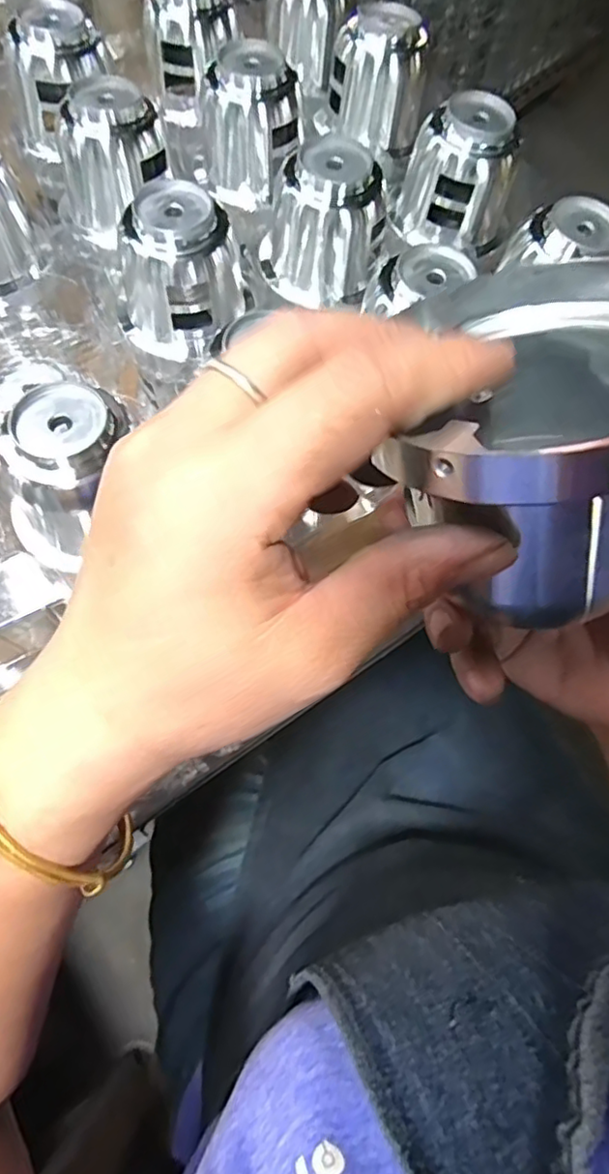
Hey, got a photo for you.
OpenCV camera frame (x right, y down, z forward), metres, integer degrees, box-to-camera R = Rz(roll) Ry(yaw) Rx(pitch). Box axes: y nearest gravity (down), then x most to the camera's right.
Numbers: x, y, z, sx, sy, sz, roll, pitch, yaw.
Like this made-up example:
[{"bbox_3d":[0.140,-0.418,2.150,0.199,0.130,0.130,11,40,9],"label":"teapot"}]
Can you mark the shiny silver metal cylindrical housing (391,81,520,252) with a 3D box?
[{"bbox_3d":[0.104,-0.283,0.416,0.068,0.073,0.062,1,68,-2],"label":"shiny silver metal cylindrical housing"}]

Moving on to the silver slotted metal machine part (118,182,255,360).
[{"bbox_3d":[-0.077,-0.189,0.369,0.066,0.079,0.064,19,68,6],"label":"silver slotted metal machine part"}]

